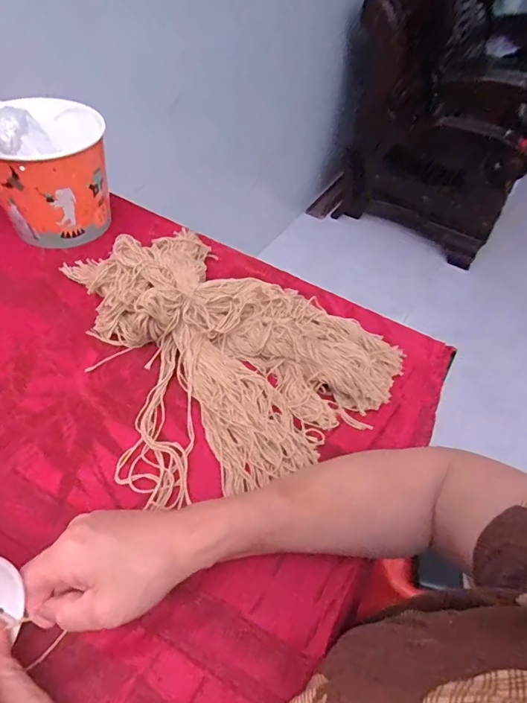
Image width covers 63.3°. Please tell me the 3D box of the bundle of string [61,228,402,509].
[{"bbox_3d":[-0.070,-0.027,0.476,0.391,0.052,0.284,36,56,23],"label":"bundle of string"}]

